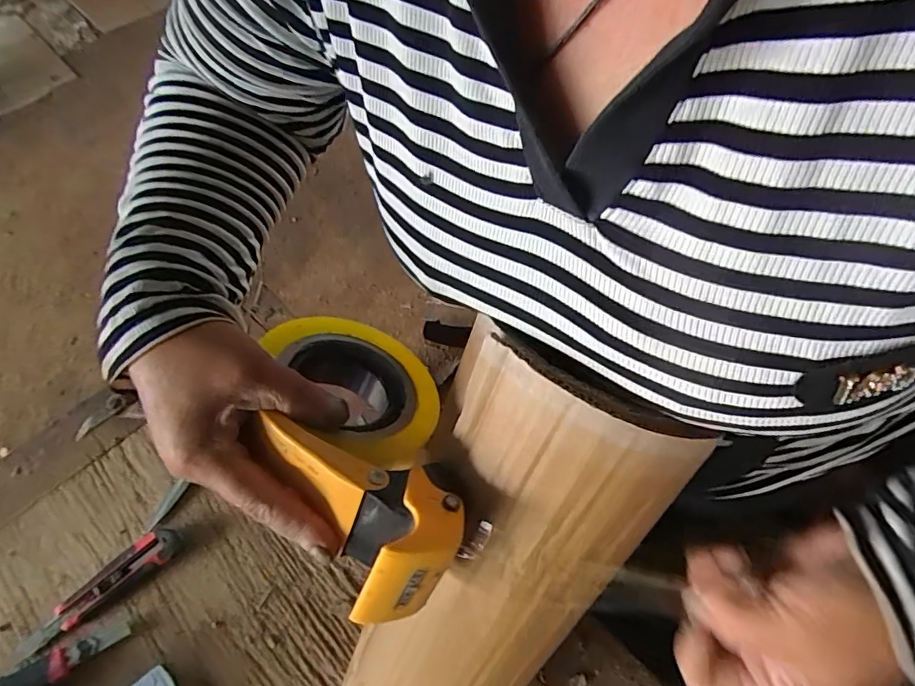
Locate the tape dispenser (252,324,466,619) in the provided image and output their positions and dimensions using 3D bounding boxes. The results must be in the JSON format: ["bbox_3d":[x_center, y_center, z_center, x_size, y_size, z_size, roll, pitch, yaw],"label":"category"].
[{"bbox_3d":[-0.053,0.055,0.287,0.090,0.071,0.177,-13,44,-11],"label":"tape dispenser"}]

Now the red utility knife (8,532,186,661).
[{"bbox_3d":[-0.385,0.266,0.541,0.170,0.014,0.042,-38,69,-22],"label":"red utility knife"}]

